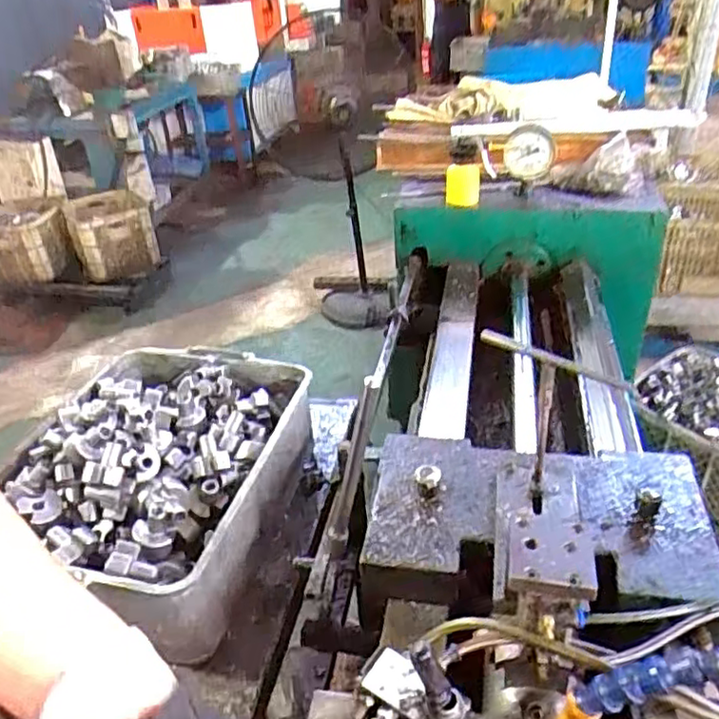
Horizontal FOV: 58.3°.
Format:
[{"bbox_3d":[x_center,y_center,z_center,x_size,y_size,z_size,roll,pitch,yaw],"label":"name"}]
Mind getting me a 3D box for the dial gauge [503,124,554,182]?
[{"bbox_3d":[0.338,-0.407,1.276,0.098,0.092,0.052,4,33,13],"label":"dial gauge"}]

